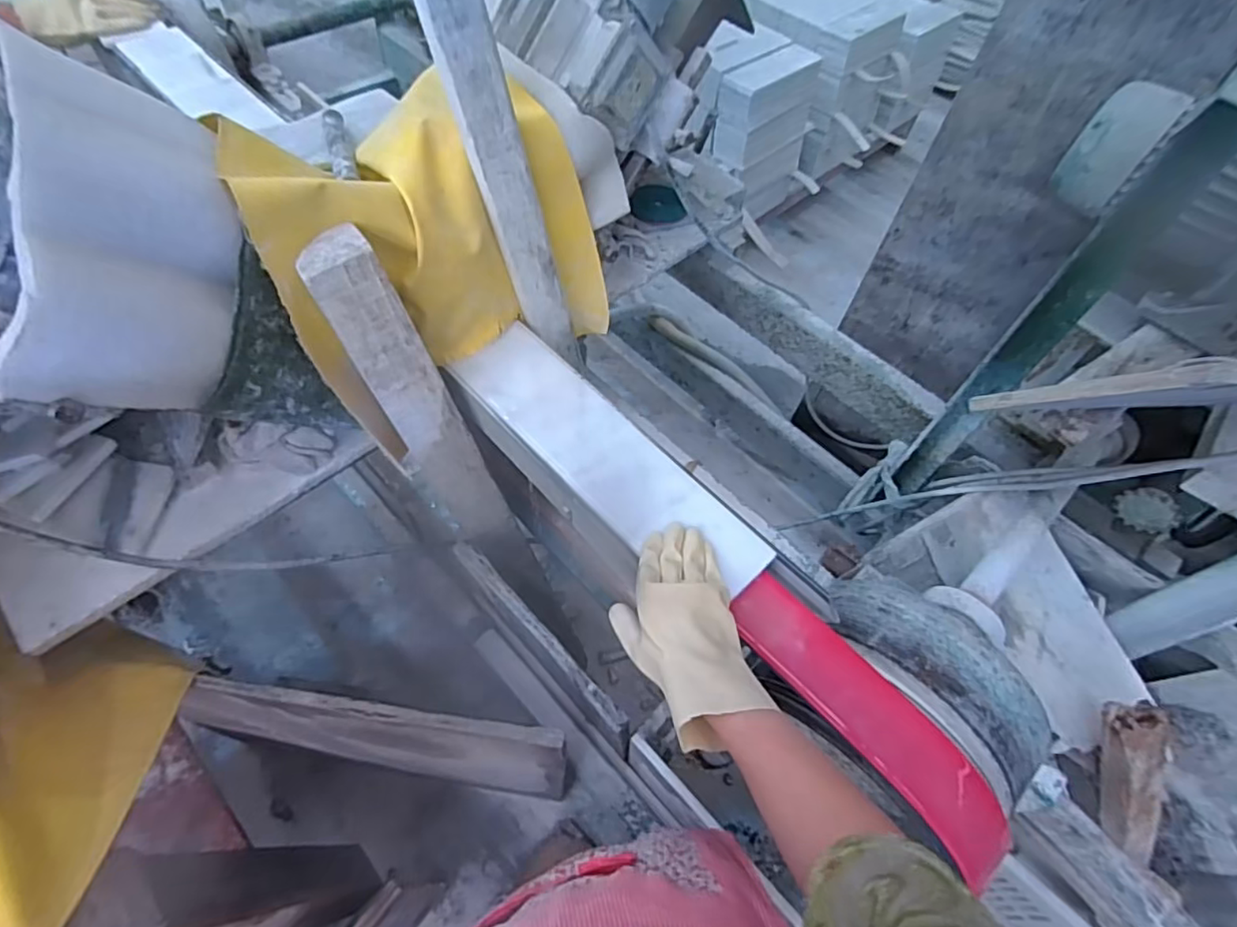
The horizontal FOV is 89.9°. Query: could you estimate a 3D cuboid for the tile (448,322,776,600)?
[{"bbox_3d":[-0.016,-0.011,0.655,0.097,0.020,0.390,-42,69,-16],"label":"tile"}]

